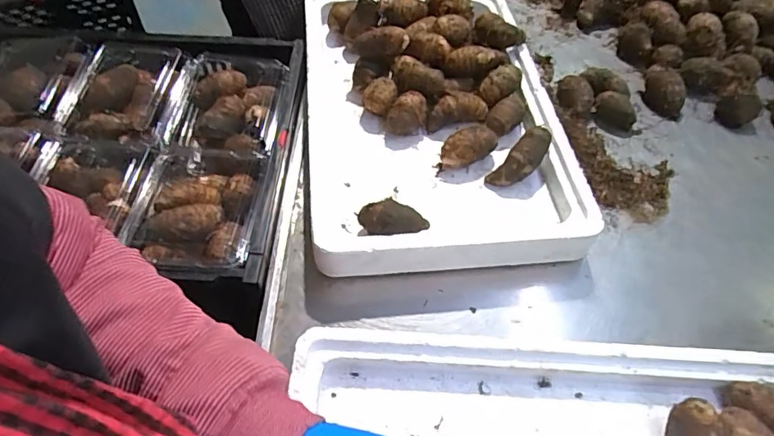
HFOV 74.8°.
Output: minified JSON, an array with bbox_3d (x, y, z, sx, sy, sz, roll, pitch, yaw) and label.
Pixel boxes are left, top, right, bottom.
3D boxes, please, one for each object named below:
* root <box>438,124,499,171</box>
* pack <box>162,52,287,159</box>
[{"bbox_3d":[0.095,-0.080,0.599,0.065,0.047,0.034,-30,62,-24],"label":"root"},{"bbox_3d":[-0.222,-0.145,0.682,0.156,0.062,0.178,3,54,0],"label":"pack"}]

